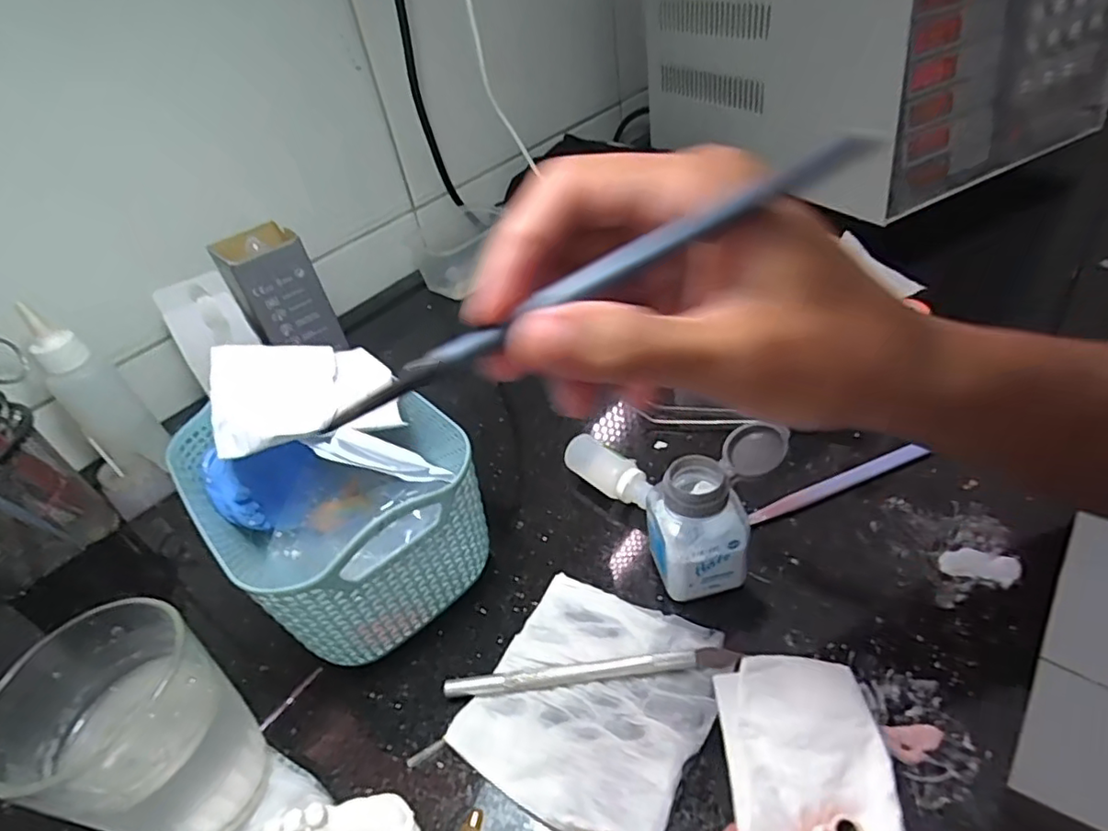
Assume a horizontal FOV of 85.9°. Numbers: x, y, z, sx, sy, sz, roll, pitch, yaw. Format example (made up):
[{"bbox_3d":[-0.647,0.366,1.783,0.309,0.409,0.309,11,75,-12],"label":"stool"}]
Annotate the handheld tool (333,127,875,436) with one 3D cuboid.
[{"bbox_3d":[0.005,-0.033,0.160,0.158,0.007,0.005,-26,40,12],"label":"handheld tool"}]

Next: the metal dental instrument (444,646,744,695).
[{"bbox_3d":[0.017,0.118,0.273,0.133,0.010,0.010,-8,40,3],"label":"metal dental instrument"}]

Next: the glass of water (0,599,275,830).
[{"bbox_3d":[-0.161,0.127,0.235,0.068,0.092,0.064,-6,41,5],"label":"glass of water"}]

